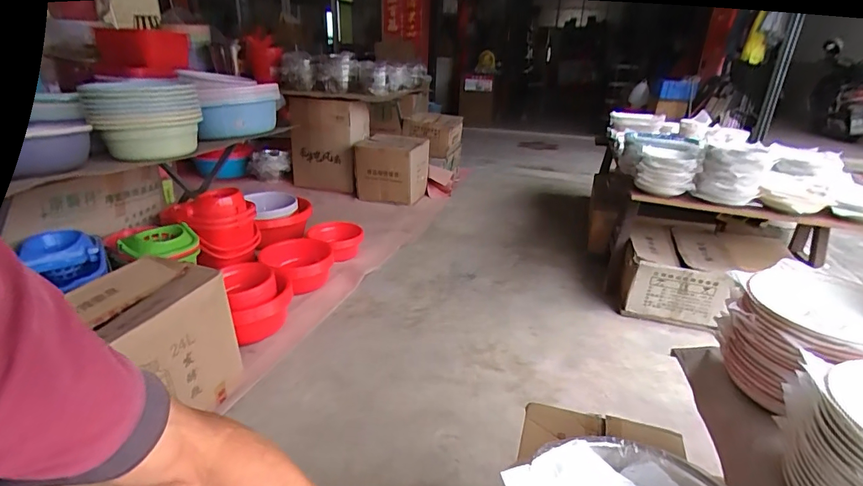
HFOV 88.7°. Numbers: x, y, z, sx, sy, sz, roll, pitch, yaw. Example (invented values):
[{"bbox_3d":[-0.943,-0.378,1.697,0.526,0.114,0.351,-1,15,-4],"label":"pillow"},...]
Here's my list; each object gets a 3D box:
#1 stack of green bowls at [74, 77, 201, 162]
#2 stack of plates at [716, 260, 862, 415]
[{"bbox_3d":[-0.850,-0.369,1.314,0.287,0.197,0.258,-13,28,-31],"label":"stack of green bowls"},{"bbox_3d":[0.578,0.152,0.684,0.235,0.149,0.211,-13,28,-31],"label":"stack of plates"}]

